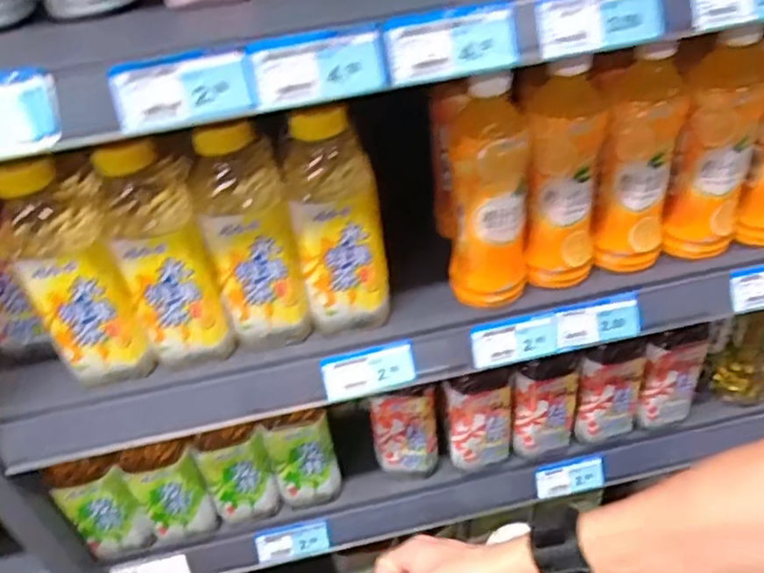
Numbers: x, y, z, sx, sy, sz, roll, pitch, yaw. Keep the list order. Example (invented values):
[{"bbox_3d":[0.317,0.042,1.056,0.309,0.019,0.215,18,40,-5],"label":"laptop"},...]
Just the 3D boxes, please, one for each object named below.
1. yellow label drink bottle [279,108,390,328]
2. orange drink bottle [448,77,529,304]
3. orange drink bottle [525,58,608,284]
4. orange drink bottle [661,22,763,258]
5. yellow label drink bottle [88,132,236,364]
[{"bbox_3d":[-0.037,-0.052,0.541,0.072,0.189,0.059,-8,41,-3],"label":"yellow label drink bottle"},{"bbox_3d":[0.093,-0.087,0.553,0.069,0.195,0.083,2,42,9],"label":"orange drink bottle"},{"bbox_3d":[0.156,-0.094,0.555,0.068,0.198,0.056,4,42,12],"label":"orange drink bottle"},{"bbox_3d":[0.294,-0.124,0.567,0.070,0.199,0.057,5,43,13],"label":"orange drink bottle"},{"bbox_3d":[-0.175,-0.029,0.534,0.073,0.183,0.075,-15,42,-10],"label":"yellow label drink bottle"}]

